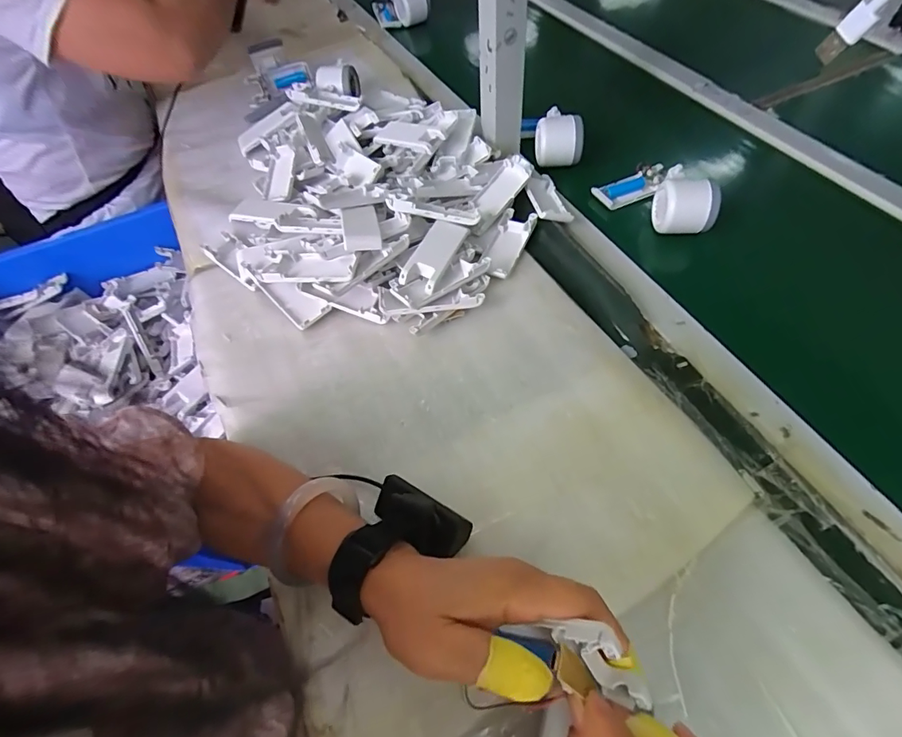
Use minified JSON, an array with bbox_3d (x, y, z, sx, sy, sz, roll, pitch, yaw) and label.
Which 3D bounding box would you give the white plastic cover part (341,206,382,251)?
[{"bbox_3d":[-0.095,-0.149,0.472,0.037,0.010,0.077,-9,47,-8],"label":"white plastic cover part"}]

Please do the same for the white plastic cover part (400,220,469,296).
[{"bbox_3d":[-0.017,-0.120,0.471,0.037,0.010,0.094,27,62,4],"label":"white plastic cover part"}]

